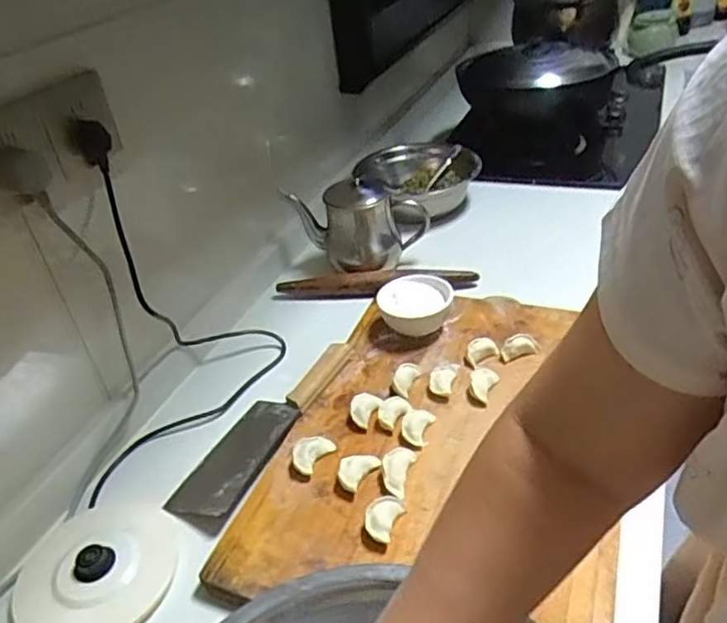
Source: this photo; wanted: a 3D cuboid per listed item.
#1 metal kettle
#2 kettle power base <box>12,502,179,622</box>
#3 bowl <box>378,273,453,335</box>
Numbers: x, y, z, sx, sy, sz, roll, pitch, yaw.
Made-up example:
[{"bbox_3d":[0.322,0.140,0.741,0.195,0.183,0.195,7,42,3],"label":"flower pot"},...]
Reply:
[{"bbox_3d":[0.006,-0.126,0.986,0.216,0.140,0.133,-13,36,-7],"label":"metal kettle"},{"bbox_3d":[-0.258,0.246,0.606,0.151,0.033,0.155,-5,35,4],"label":"kettle power base"},{"bbox_3d":[0.068,-0.002,0.822,0.093,0.062,0.102,-5,35,4],"label":"bowl"}]

